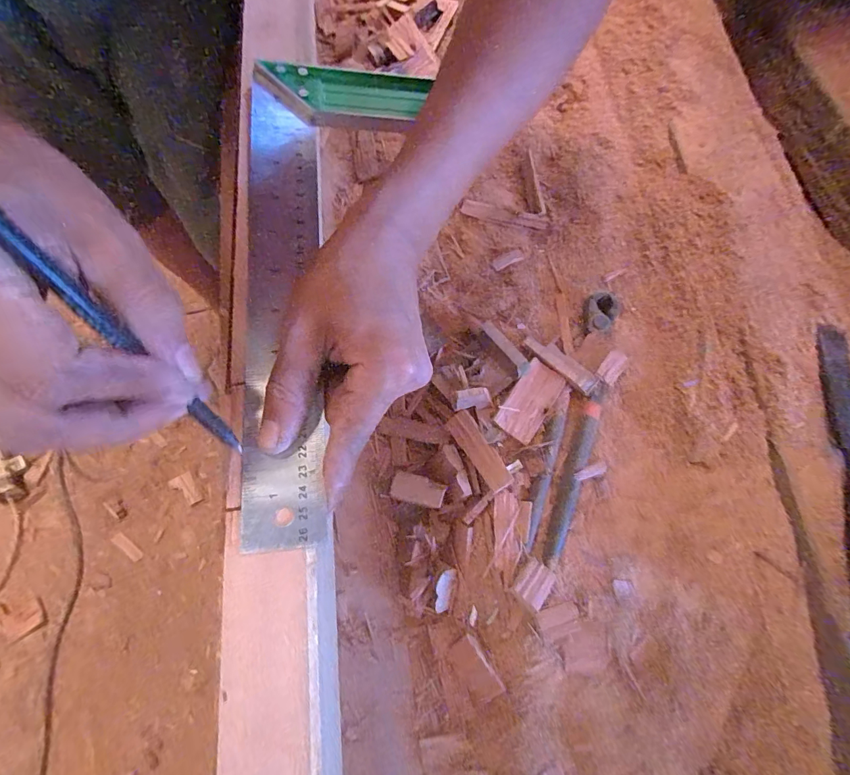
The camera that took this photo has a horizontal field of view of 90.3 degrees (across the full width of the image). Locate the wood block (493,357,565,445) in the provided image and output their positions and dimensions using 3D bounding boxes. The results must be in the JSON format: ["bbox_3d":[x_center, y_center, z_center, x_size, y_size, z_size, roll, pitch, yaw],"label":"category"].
[{"bbox_3d":[0.080,0.009,0.322,0.031,0.007,0.060,33,77,8],"label":"wood block"}]

